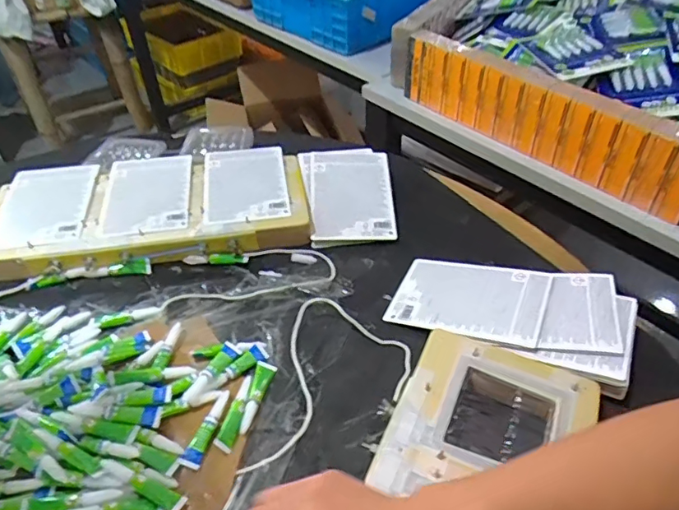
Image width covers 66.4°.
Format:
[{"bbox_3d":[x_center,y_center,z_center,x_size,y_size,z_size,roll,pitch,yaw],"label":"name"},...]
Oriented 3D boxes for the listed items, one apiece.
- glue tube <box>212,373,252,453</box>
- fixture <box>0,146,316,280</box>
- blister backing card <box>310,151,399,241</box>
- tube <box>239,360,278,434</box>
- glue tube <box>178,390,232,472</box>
[{"bbox_3d":[-0.101,0.153,0.510,0.018,0.008,0.080,7,44,10],"label":"glue tube"},{"bbox_3d":[-0.261,-0.068,0.724,0.431,0.041,0.206,-6,43,-4],"label":"fixture"},{"bbox_3d":[0.019,-0.090,0.743,0.115,0.011,0.165,0,54,-4],"label":"blister backing card"},{"bbox_3d":[-0.086,0.142,0.525,0.019,0.012,0.083,8,44,11],"label":"tube"},{"bbox_3d":[-0.126,0.163,0.494,0.018,0.010,0.080,10,44,12],"label":"glue tube"}]

